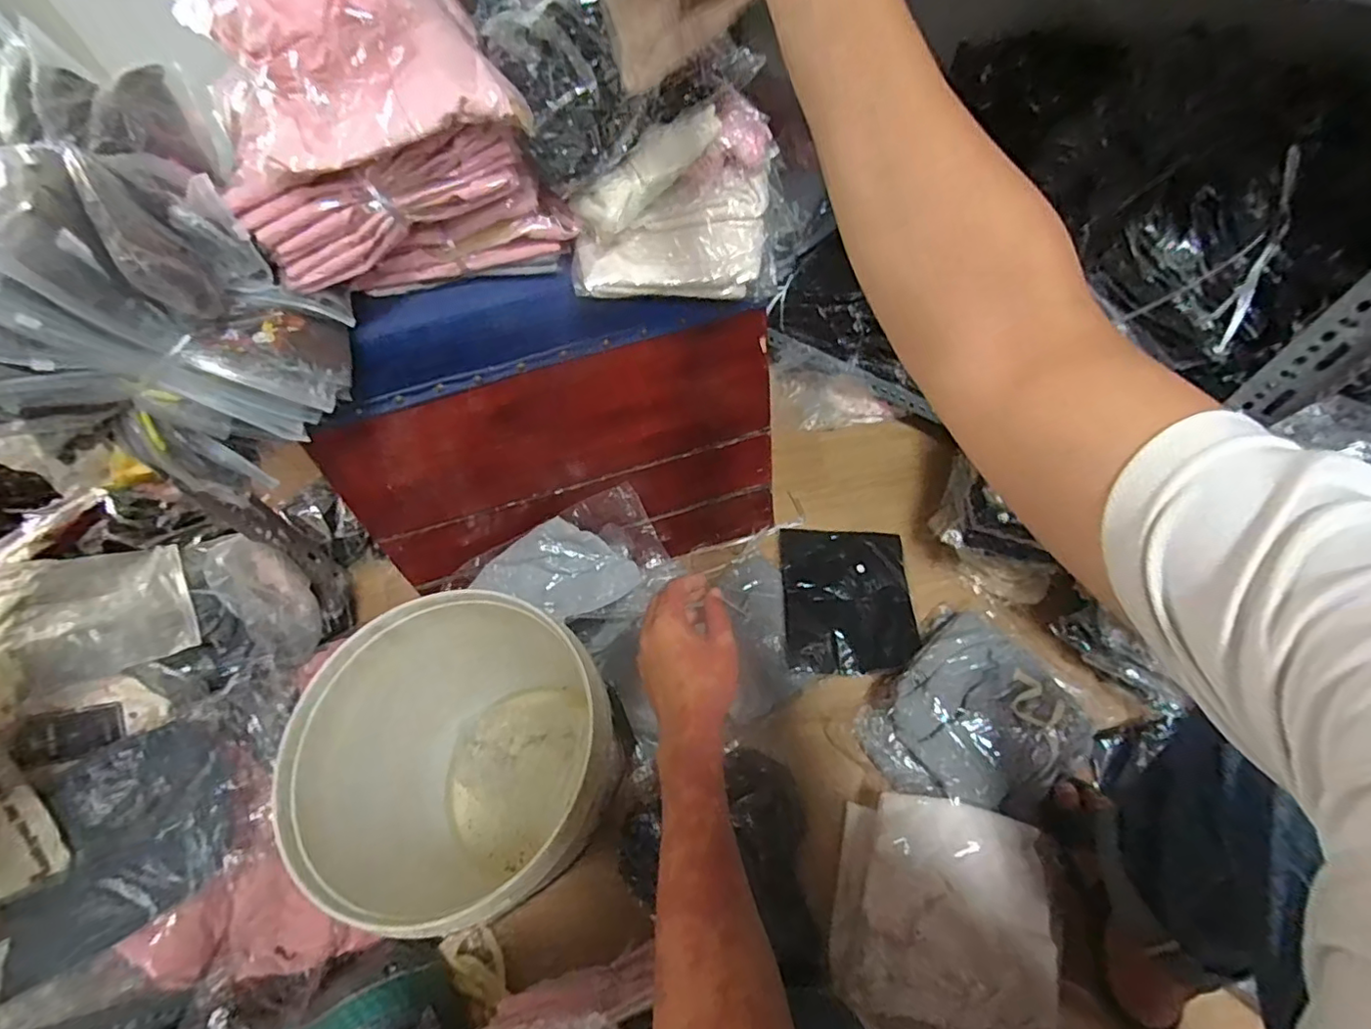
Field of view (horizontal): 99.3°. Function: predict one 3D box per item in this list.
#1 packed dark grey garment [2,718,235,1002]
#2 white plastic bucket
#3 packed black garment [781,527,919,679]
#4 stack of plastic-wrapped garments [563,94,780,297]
[{"bbox_3d":[-0.611,0.353,0.634,0.232,0.051,0.204,-21,60,-8],"label":"packed dark grey garment"},{"bbox_3d":[-0.232,0.309,0.696,0.298,0.357,0.310,-2,59,3],"label":"white plastic bucket"},{"bbox_3d":[0.264,0.131,0.953,0.202,0.022,0.255,0,60,4],"label":"packed black garment"},{"bbox_3d":[-0.002,-0.327,0.603,0.227,0.190,0.054,-7,25,-19],"label":"stack of plastic-wrapped garments"}]

